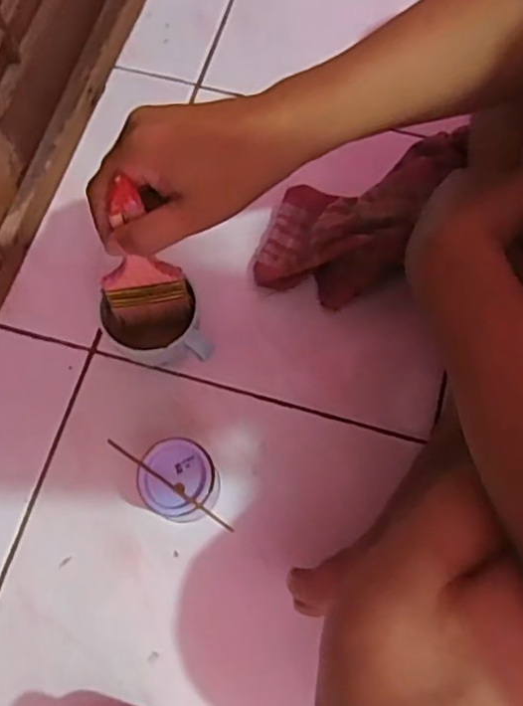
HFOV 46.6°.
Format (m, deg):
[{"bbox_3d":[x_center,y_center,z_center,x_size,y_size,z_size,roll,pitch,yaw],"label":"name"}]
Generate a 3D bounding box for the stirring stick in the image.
[{"bbox_3d":[-0.066,0.094,0.437,0.112,0.011,0.005,32,92,16],"label":"stirring stick"}]

